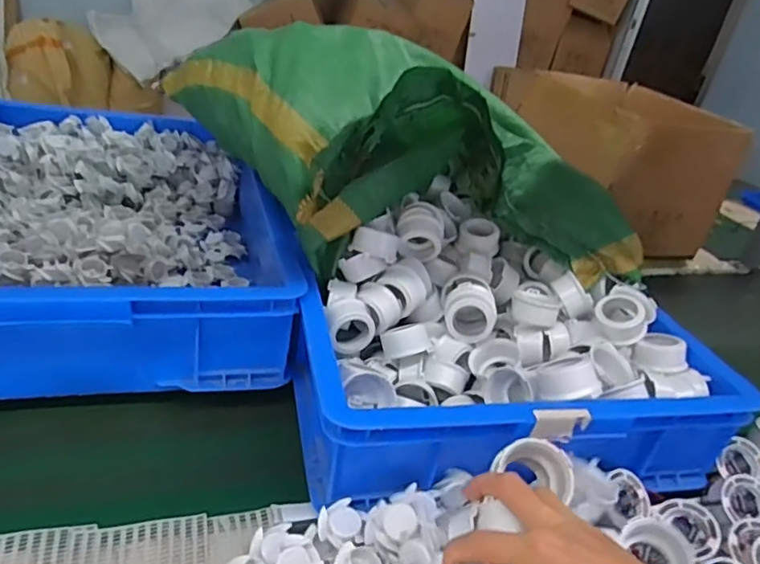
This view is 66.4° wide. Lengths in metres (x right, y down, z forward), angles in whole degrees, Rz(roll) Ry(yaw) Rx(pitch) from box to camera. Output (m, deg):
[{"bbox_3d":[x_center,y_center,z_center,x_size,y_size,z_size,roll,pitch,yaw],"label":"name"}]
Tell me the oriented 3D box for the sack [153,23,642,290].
[{"bbox_3d":[0.014,-0.195,0.763,0.385,0.202,0.586,-8,34,-32],"label":"sack"}]

